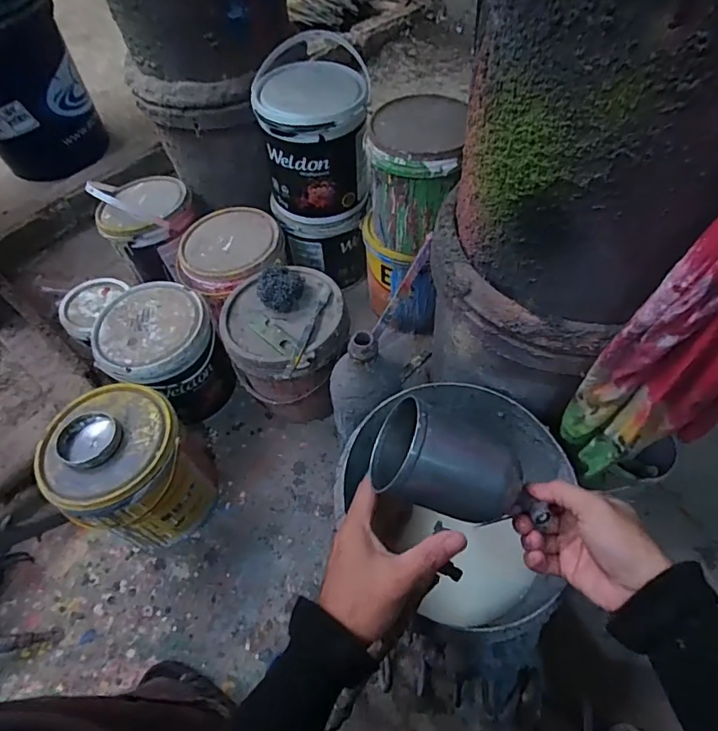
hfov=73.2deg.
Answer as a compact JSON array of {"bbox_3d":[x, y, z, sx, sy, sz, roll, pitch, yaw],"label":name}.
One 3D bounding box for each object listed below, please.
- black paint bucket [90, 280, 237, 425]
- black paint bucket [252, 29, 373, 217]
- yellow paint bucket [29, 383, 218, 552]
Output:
[{"bbox_3d":[-0.317,-0.021,0.811,0.183,0.169,0.171,-3,58,4],"label":"black paint bucket"},{"bbox_3d":[-0.070,-0.375,0.808,0.172,0.179,0.170,-8,57,1],"label":"black paint bucket"},{"bbox_3d":[-0.322,0.149,0.707,0.176,0.206,0.170,-3,58,4],"label":"yellow paint bucket"}]

